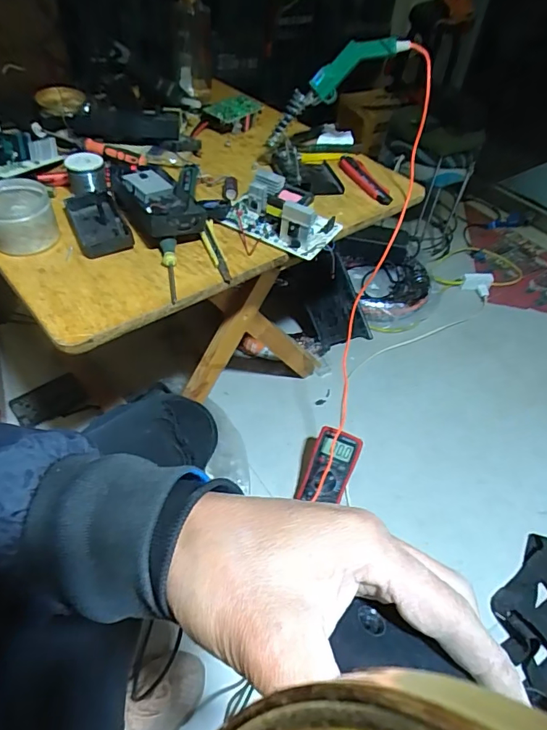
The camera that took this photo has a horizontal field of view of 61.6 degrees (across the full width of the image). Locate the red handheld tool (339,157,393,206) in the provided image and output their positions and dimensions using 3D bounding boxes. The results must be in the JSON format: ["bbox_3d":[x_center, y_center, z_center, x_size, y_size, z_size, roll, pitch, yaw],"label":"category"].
[{"bbox_3d":[0.161,-0.325,0.808,0.034,0.020,0.150,-14,51,-17],"label":"red handheld tool"}]

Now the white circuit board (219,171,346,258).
[{"bbox_3d":[0.010,-0.229,0.676,0.163,0.056,0.110,24,50,15],"label":"white circuit board"}]

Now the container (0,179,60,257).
[{"bbox_3d":[-0.327,-0.192,0.592,0.080,0.062,0.084,-16,51,-19],"label":"container"}]

